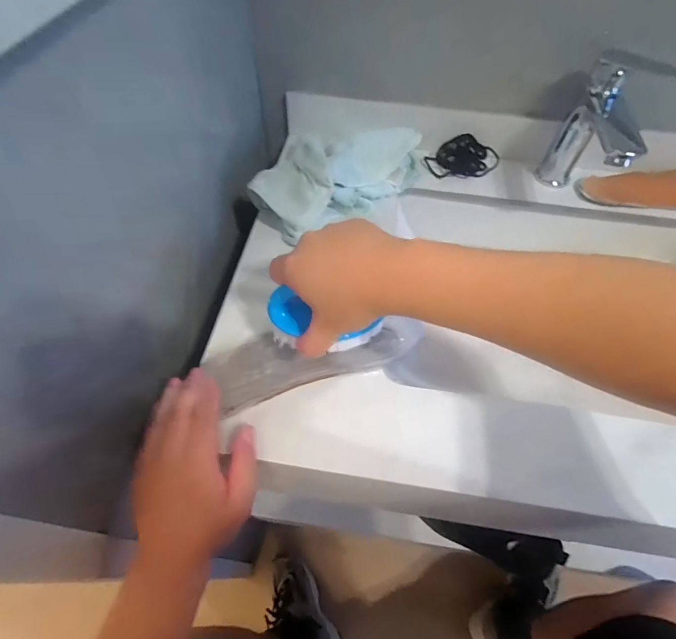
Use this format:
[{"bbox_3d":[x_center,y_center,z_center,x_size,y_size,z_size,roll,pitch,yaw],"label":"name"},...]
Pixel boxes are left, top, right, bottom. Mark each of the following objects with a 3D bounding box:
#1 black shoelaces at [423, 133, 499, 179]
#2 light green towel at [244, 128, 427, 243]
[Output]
[{"bbox_3d":[0.181,-0.238,0.564,0.099,0.030,0.059,-15,59,-11],"label":"black shoelaces"},{"bbox_3d":[-0.001,-0.198,0.504,0.147,0.069,0.238,40,64,21],"label":"light green towel"}]

